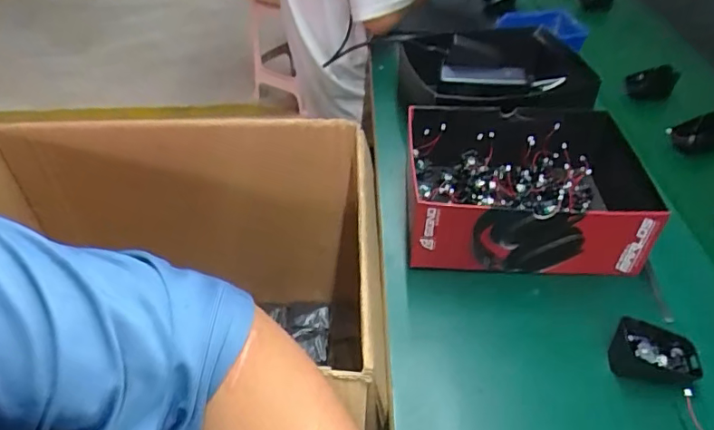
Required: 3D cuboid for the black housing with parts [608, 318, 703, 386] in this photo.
[{"bbox_3d":[0.258,0.124,0.463,0.069,0.036,0.046,19,46,21],"label":"black housing with parts"}]

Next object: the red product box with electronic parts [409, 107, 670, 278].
[{"bbox_3d":[0.192,-0.028,0.594,0.255,0.095,0.184,3,43,6],"label":"red product box with electronic parts"}]

